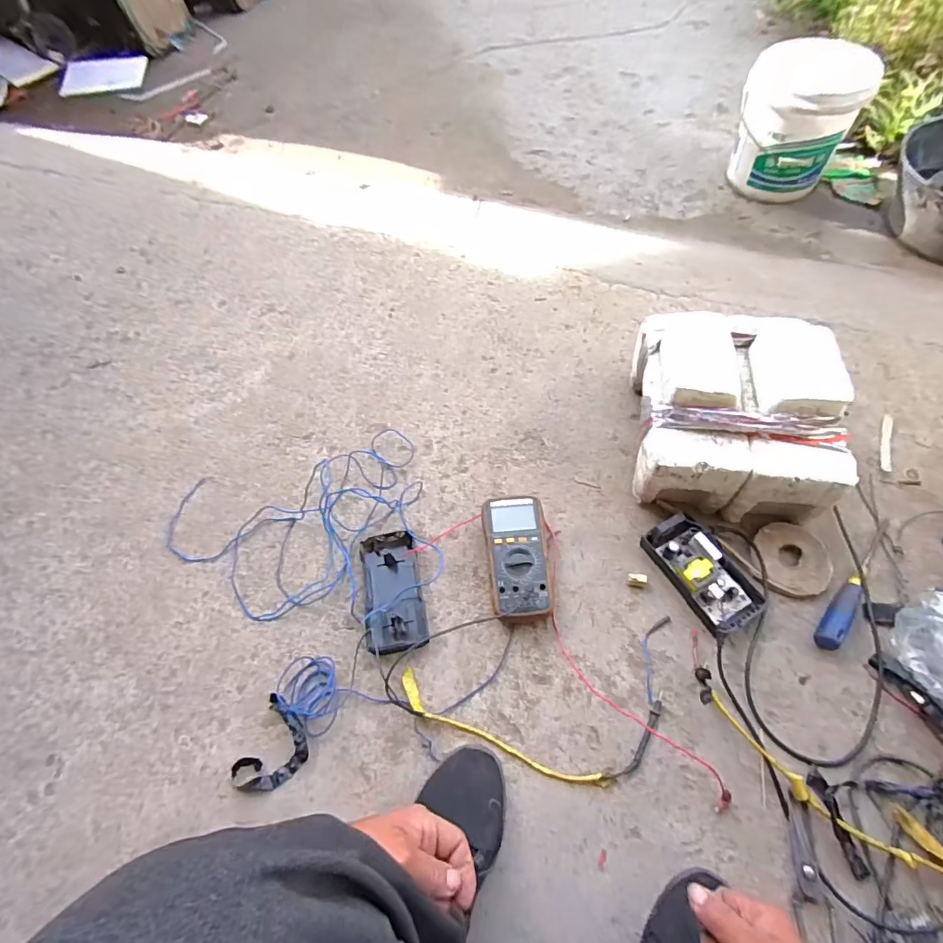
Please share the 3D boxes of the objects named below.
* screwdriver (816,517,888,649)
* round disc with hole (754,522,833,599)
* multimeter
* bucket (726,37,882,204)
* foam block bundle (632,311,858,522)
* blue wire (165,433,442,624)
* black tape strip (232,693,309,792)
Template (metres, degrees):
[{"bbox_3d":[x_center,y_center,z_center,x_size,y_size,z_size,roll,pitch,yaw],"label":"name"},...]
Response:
[{"bbox_3d":[0.562,0.157,0.721,0.029,0.025,0.251,39,67,20],"label":"screwdriver"},{"bbox_3d":[0.487,0.131,0.748,0.099,0.015,0.110,-2,59,-1],"label":"round disc with hole"},{"bbox_3d":[0.070,0.129,0.753,0.091,0.048,0.181,-5,59,-3],"label":"multimeter"},{"bbox_3d":[0.773,-0.837,1.222,0.245,0.292,0.245,-1,61,2],"label":"bucket"},{"bbox_3d":[0.404,-0.095,0.799,0.264,0.202,0.304,5,59,3],"label":"foam block bundle"},{"bbox_3d":[-0.276,0.116,0.779,0.373,0.030,0.285,-16,61,-9],"label":"blue wire"},{"bbox_3d":[-0.247,0.350,0.626,0.075,0.032,0.103,24,62,14],"label":"black tape strip"}]

